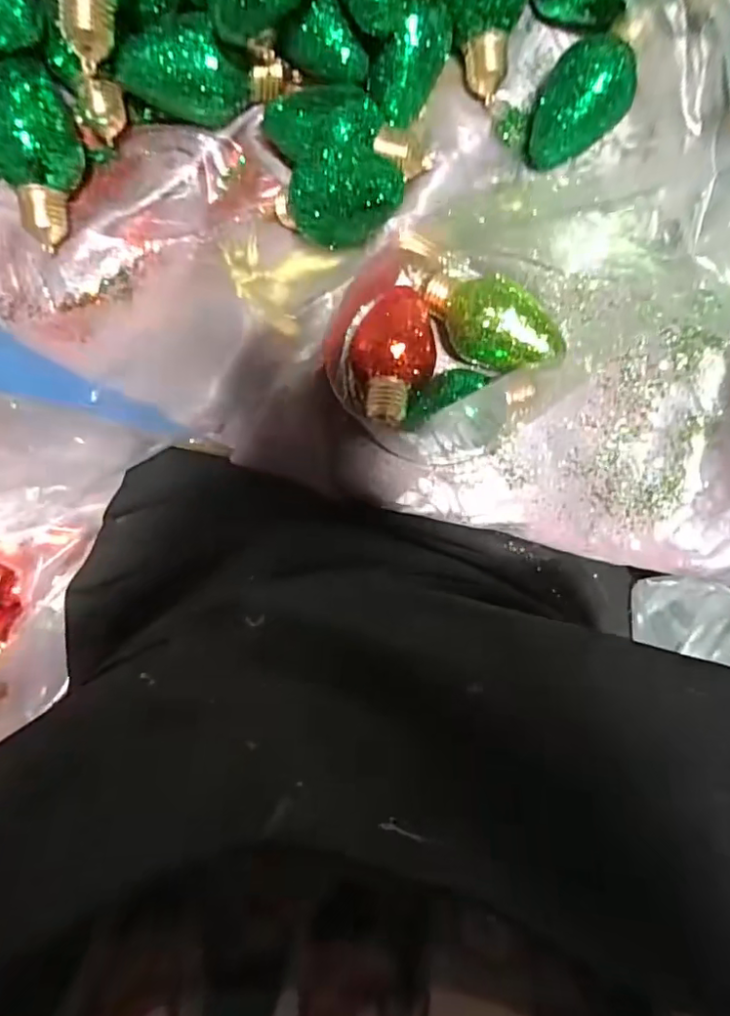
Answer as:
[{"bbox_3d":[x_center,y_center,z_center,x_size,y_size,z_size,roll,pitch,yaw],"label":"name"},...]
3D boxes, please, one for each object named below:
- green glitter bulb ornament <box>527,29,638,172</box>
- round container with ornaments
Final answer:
[{"bbox_3d":[0.133,-0.249,0.354,0.053,0.041,0.071,33,90,-4],"label":"green glitter bulb ornament"},{"bbox_3d":[0.054,-0.106,0.353,0.130,0.053,0.153,34,90,-4],"label":"round container with ornaments"}]

